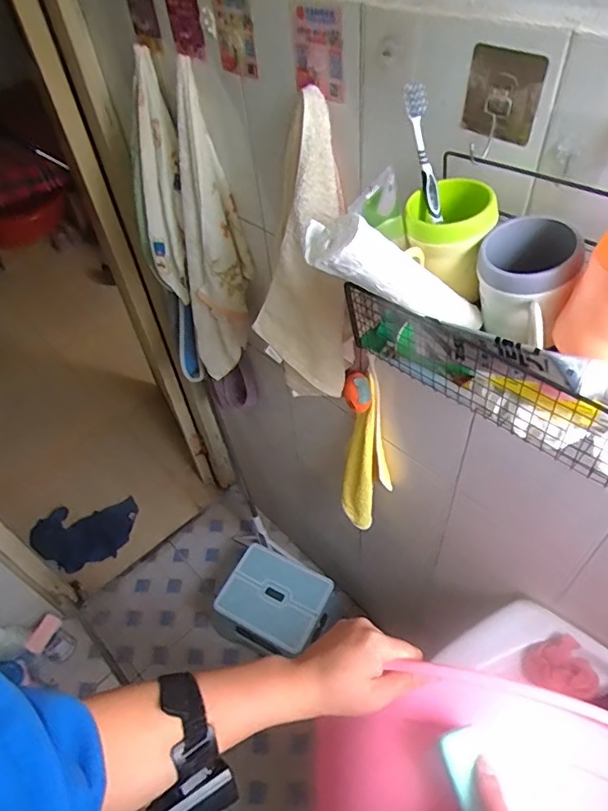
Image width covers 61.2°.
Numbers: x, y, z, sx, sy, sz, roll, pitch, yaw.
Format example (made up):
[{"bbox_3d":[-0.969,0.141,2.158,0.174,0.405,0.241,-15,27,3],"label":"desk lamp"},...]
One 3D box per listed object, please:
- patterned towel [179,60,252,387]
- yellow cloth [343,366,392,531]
[{"bbox_3d":[-0.161,-0.256,0.881,0.124,0.462,0.092,-17,49,-9],"label":"patterned towel"},{"bbox_3d":[0.108,0.108,0.908,0.066,0.370,0.076,-26,51,-17],"label":"yellow cloth"}]

